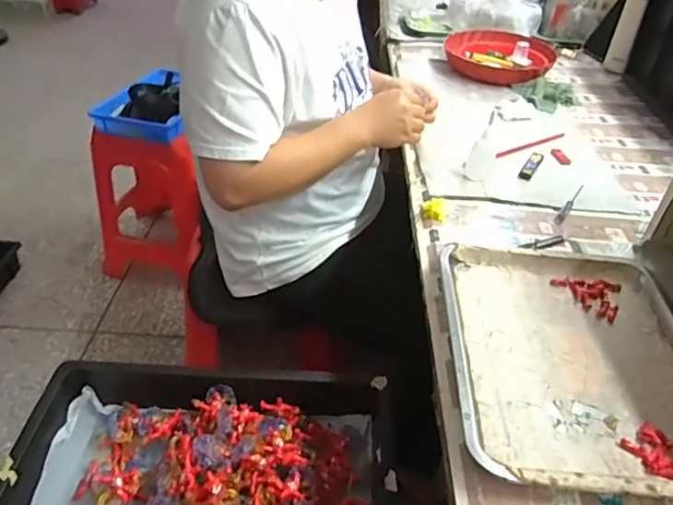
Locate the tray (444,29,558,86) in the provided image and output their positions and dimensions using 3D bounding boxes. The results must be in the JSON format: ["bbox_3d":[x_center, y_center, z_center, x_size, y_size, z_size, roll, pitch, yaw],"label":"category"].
[{"bbox_3d":[0.376,-0.454,1.243,0.237,0.045,0.237,2,38,-1],"label":"tray"}]

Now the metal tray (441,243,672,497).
[{"bbox_3d":[0.247,0.105,0.561,0.257,0.030,0.309,5,40,0],"label":"metal tray"}]

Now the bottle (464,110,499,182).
[{"bbox_3d":[0.230,-0.168,0.831,0.042,0.113,0.051,14,41,12],"label":"bottle"}]

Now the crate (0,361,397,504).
[{"bbox_3d":[-0.169,0.287,0.649,0.423,0.085,0.318,3,38,1],"label":"crate"}]

